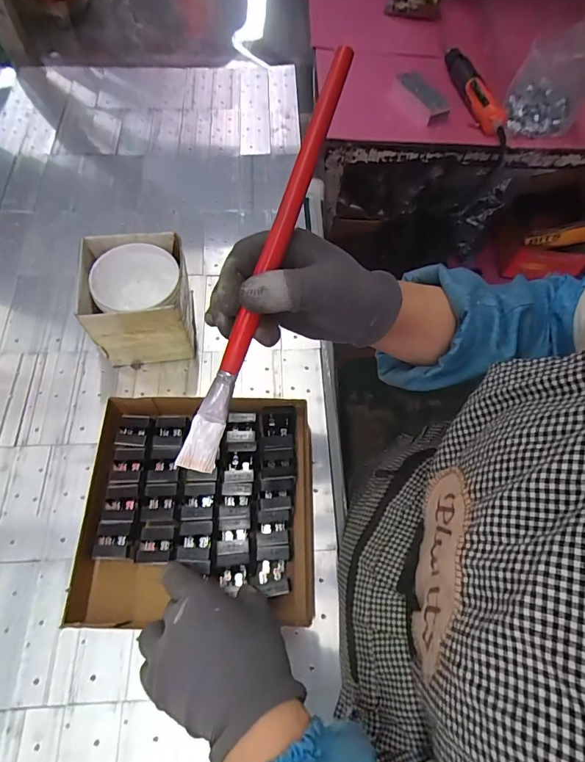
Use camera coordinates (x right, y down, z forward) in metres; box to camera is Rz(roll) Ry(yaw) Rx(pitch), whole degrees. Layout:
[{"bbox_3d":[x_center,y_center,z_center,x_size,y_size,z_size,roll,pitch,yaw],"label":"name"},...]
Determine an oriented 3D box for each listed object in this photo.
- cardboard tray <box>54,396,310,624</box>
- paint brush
[{"bbox_3d":[-0.091,0.124,0.432,0.219,0.040,0.212,-1,63,-1],"label":"cardboard tray"},{"bbox_3d":[-0.015,-0.076,0.270,0.019,0.016,0.275,20,90,9],"label":"paint brush"}]

